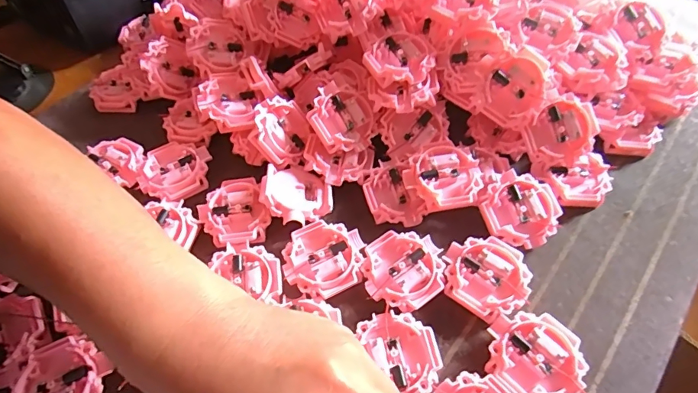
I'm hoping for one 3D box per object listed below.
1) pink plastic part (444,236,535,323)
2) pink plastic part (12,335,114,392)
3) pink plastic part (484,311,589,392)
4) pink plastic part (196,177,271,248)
[{"bbox_3d":[0.089,0.052,0.282,0.054,0.016,0.052,36,64,23],"label":"pink plastic part"},{"bbox_3d":[-0.166,0.109,0.244,0.051,0.008,0.048,-1,56,1],"label":"pink plastic part"},{"bbox_3d":[0.108,0.095,0.253,0.052,0.016,0.053,-35,62,-20],"label":"pink plastic part"},{"bbox_3d":[-0.082,0.012,0.310,0.044,0.013,0.051,-23,58,-13],"label":"pink plastic part"}]

